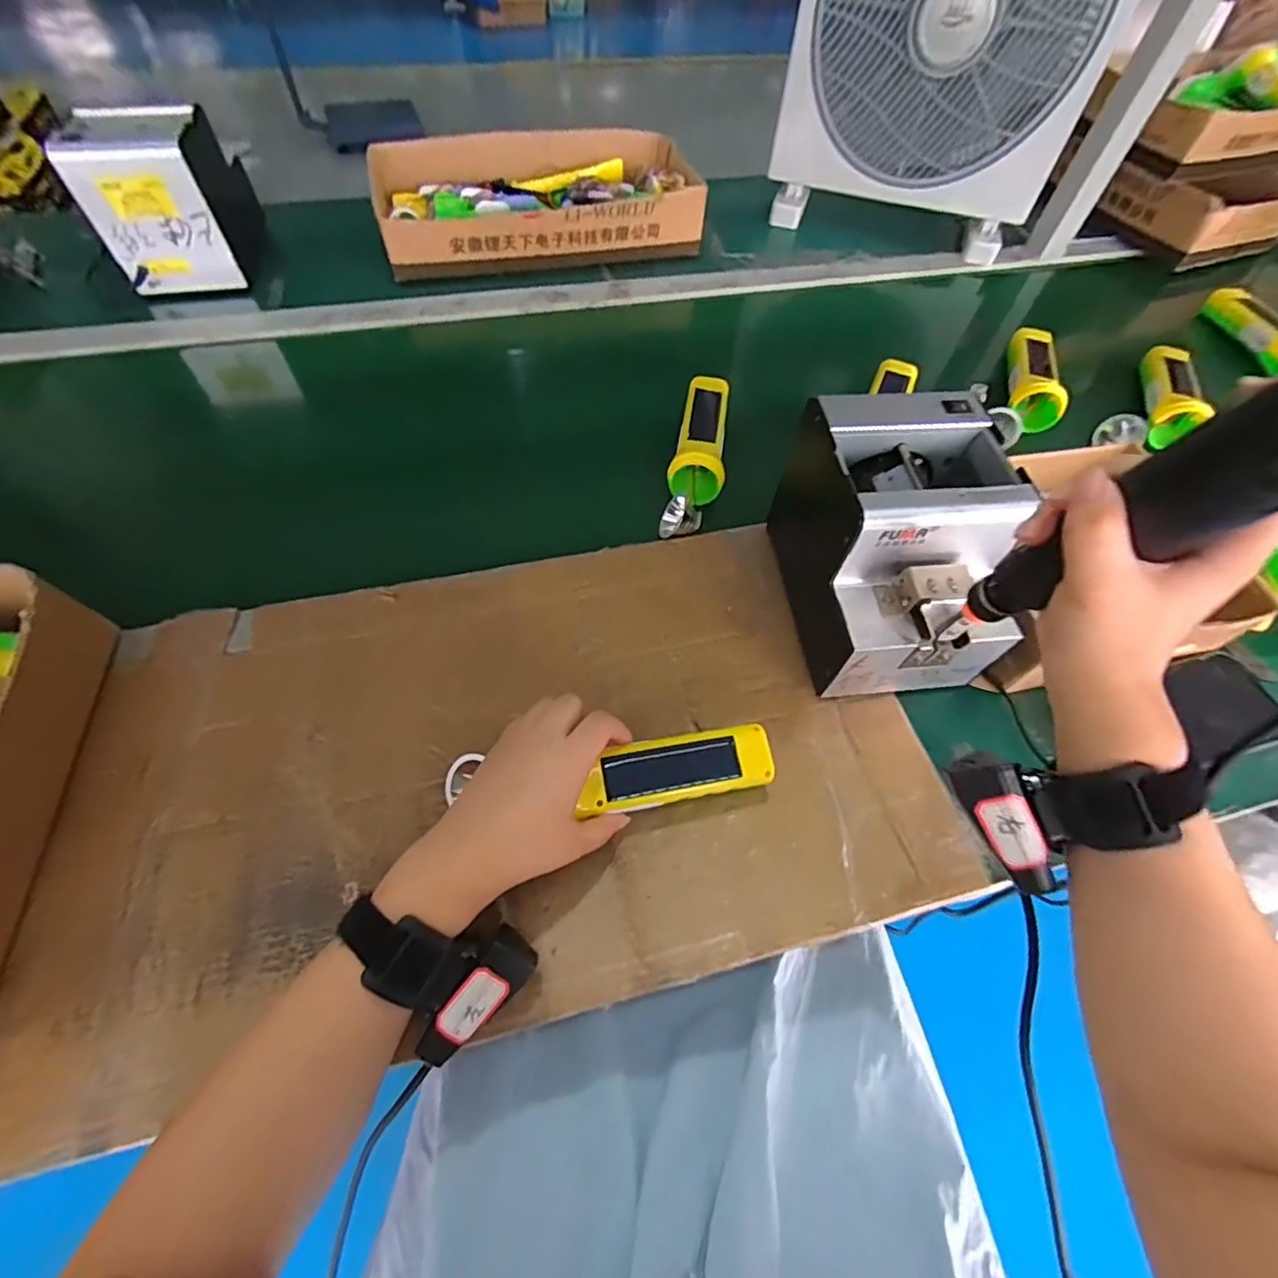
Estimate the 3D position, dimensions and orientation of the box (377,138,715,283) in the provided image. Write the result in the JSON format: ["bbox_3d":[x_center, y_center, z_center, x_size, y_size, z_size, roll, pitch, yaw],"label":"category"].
[{"bbox_3d":[-0.131,-0.594,0.782,0.420,0.088,0.209,-10,60,-9],"label":"box"}]

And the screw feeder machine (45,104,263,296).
[{"bbox_3d":[-0.549,-0.515,0.672,0.124,0.136,0.154,-8,60,-8],"label":"screw feeder machine"}]

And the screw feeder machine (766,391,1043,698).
[{"bbox_3d":[0.193,-0.066,0.438,0.129,0.147,0.177,-1,60,-4],"label":"screw feeder machine"}]

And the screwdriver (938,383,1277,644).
[{"bbox_3d":[0.212,-0.042,0.263,0.029,0.277,0.033,6,77,4],"label":"screwdriver"}]

